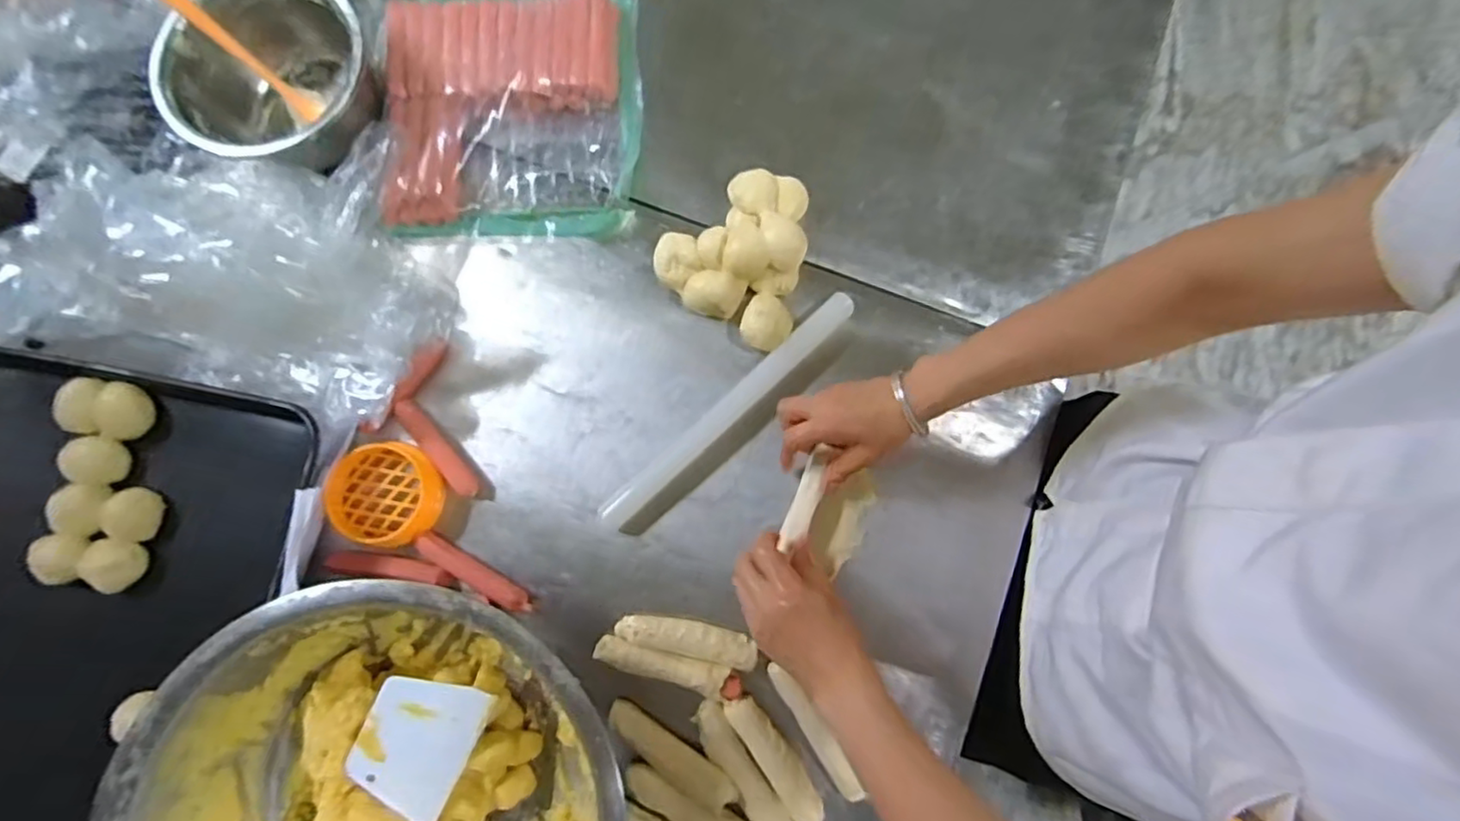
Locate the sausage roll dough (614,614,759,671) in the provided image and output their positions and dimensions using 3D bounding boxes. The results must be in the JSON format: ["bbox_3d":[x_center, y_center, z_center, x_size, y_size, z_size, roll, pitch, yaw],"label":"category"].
[{"bbox_3d":[-0.039,0.206,0.586,0.127,0.023,0.031,14,78,2],"label":"sausage roll dough"}]

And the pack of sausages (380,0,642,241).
[{"bbox_3d":[-0.224,-0.318,0.670,0.257,0.042,0.280,-3,78,-1],"label":"pack of sausages"}]

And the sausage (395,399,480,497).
[{"bbox_3d":[-0.285,0.037,0.624,0.021,0.018,0.111,-39,81,-8],"label":"sausage"}]

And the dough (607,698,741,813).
[{"bbox_3d":[-0.052,0.301,0.559,0.125,0.020,0.031,31,80,6],"label":"dough"}]

